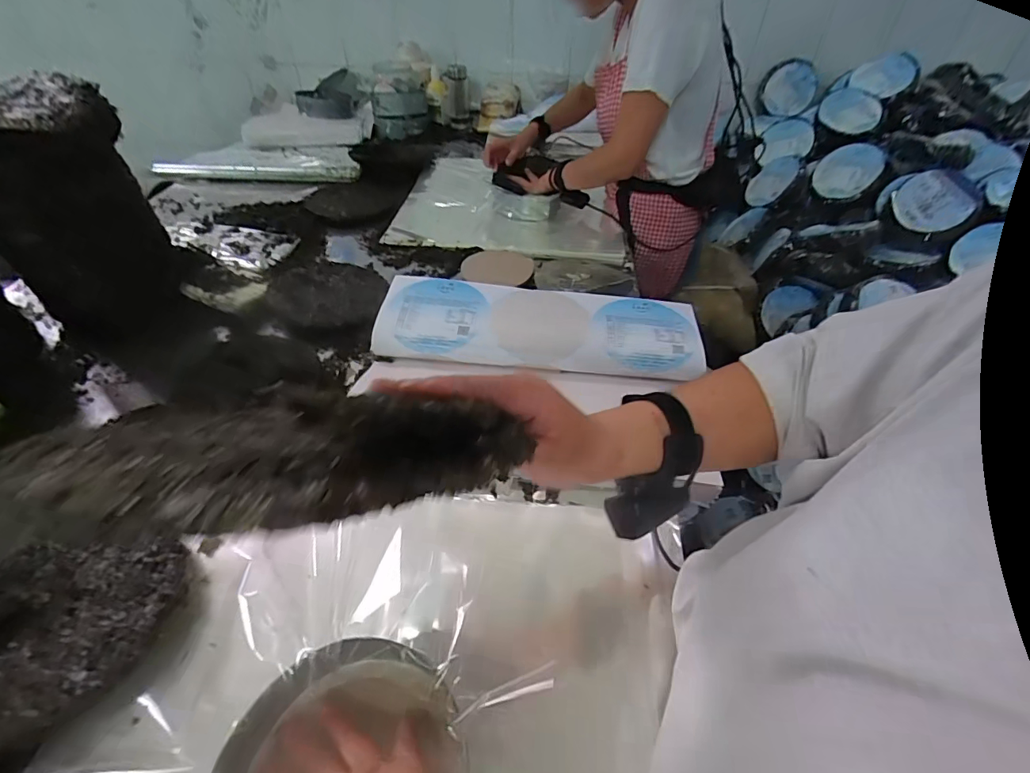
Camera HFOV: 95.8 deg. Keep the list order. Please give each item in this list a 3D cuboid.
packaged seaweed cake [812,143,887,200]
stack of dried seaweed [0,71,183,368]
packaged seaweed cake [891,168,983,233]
[{"bbox_3d":[0.856,-0.554,1.193,0.028,0.149,0.150,29,31,-34],"label":"packaged seaweed cake"},{"bbox_3d":[-0.669,-0.247,0.713,0.170,0.334,0.182,1,44,0],"label":"stack of dried seaweed"},{"bbox_3d":[0.897,-0.396,0.996,0.016,0.123,0.130,4,51,-51],"label":"packaged seaweed cake"}]

